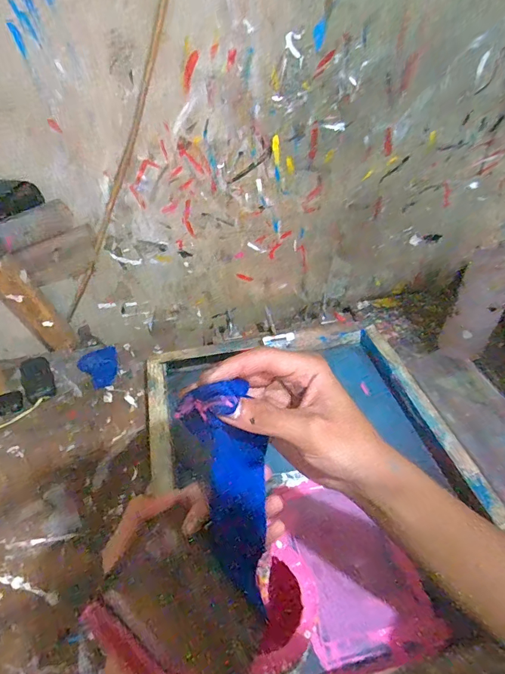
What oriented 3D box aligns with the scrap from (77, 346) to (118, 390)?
[{"bbox_3d":[-0.301,0.060,0.780,0.074,0.007,0.100,-17,45,-16],"label":"scrap"}]

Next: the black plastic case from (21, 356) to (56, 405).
[{"bbox_3d":[-0.408,0.079,0.755,0.050,0.017,0.104,-23,47,-21],"label":"black plastic case"}]

